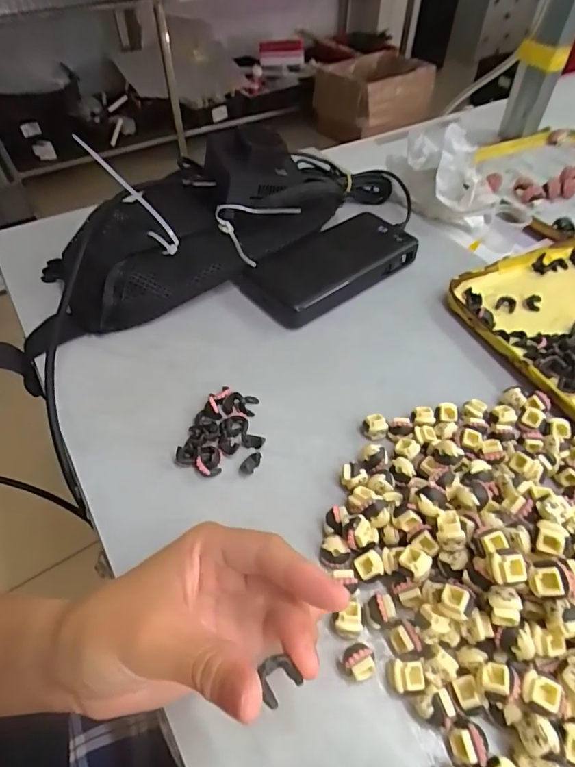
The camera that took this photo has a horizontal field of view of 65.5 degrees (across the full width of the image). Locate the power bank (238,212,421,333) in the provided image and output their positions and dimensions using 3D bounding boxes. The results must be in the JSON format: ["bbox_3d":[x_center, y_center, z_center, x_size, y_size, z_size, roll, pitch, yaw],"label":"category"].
[{"bbox_3d":[0.038,-0.107,0.408,0.155,0.024,0.076,-33,57,-23],"label":"power bank"}]

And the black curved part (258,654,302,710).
[{"bbox_3d":[-0.003,0.099,0.149,0.013,0.005,0.011,-30,57,-22],"label":"black curved part"}]

